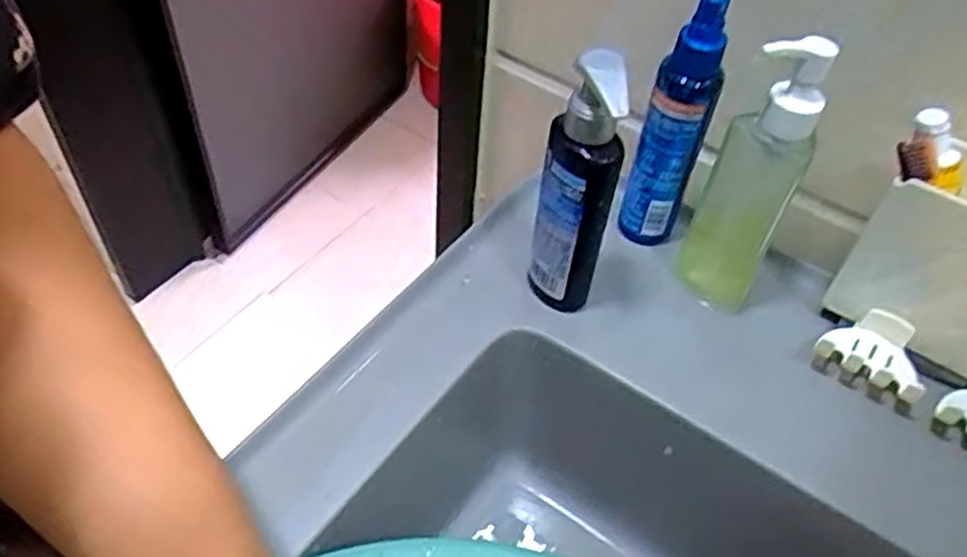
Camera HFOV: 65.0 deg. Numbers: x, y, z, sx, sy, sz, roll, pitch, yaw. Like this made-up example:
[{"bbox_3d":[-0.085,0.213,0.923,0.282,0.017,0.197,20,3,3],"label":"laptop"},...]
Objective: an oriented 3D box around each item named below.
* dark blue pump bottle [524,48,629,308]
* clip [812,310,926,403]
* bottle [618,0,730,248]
[{"bbox_3d":[0.050,-0.040,0.413,0.041,0.172,0.038,12,50,5],"label":"dark blue pump bottle"},{"bbox_3d":[0.223,0.044,0.436,0.057,0.030,0.041,30,54,19],"label":"clip"},{"bbox_3d":[0.111,-0.083,0.448,0.035,0.179,0.038,16,50,8],"label":"bottle"}]

